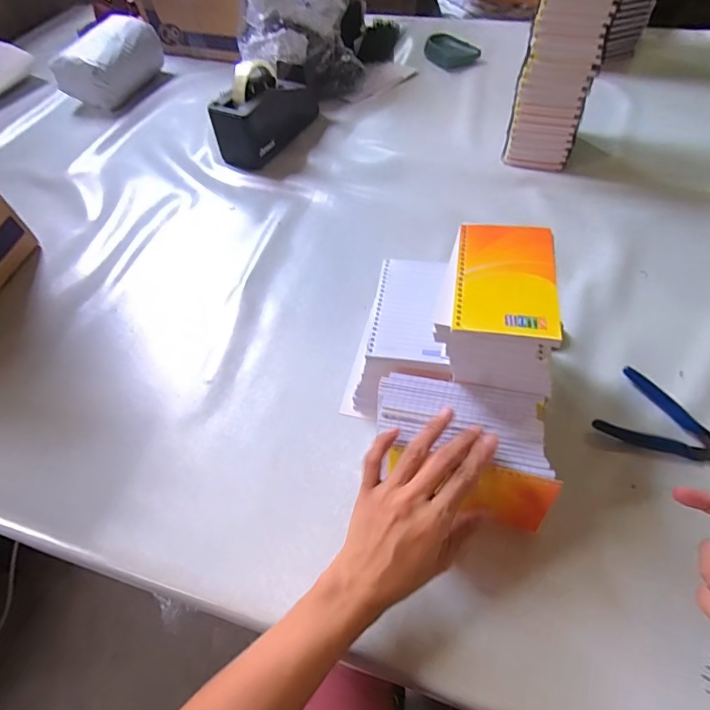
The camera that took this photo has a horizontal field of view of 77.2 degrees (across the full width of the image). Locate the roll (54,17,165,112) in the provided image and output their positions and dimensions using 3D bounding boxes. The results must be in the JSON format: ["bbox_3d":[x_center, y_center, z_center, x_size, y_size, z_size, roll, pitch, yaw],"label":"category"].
[{"bbox_3d":[-0.481,-0.580,0.882,0.116,0.094,0.187,18,60,15],"label":"roll"}]

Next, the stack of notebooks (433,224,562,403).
[{"bbox_3d":[0.124,-0.048,0.391,0.096,0.068,0.140,8,58,9],"label":"stack of notebooks"}]

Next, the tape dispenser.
[{"bbox_3d":[-0.148,-0.416,0.734,0.079,0.114,0.200,22,61,17],"label":"tape dispenser"}]

